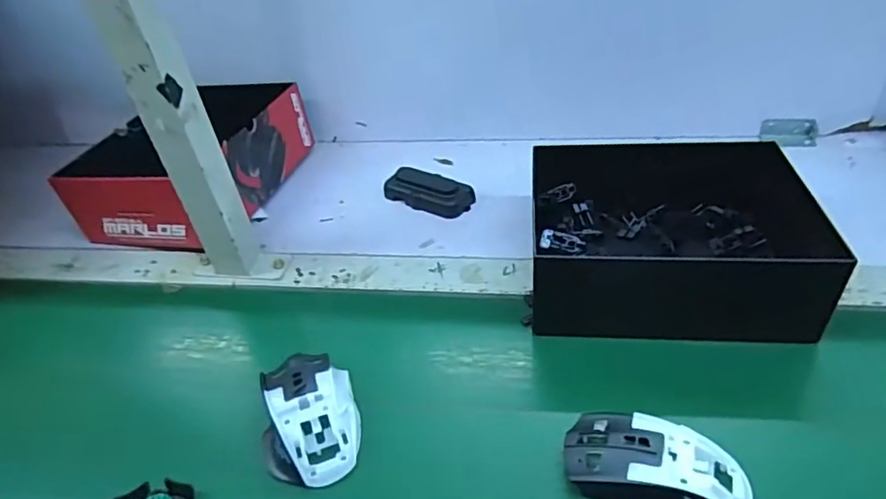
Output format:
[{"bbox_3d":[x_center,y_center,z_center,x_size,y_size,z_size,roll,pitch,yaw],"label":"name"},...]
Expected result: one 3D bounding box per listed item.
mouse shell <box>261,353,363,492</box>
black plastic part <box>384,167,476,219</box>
[{"bbox_3d":[-0.100,0.121,0.426,0.066,0.034,0.104,-13,39,-5],"label":"mouse shell"},{"bbox_3d":[-0.017,-0.067,0.652,0.101,0.025,0.046,18,46,30],"label":"black plastic part"}]

